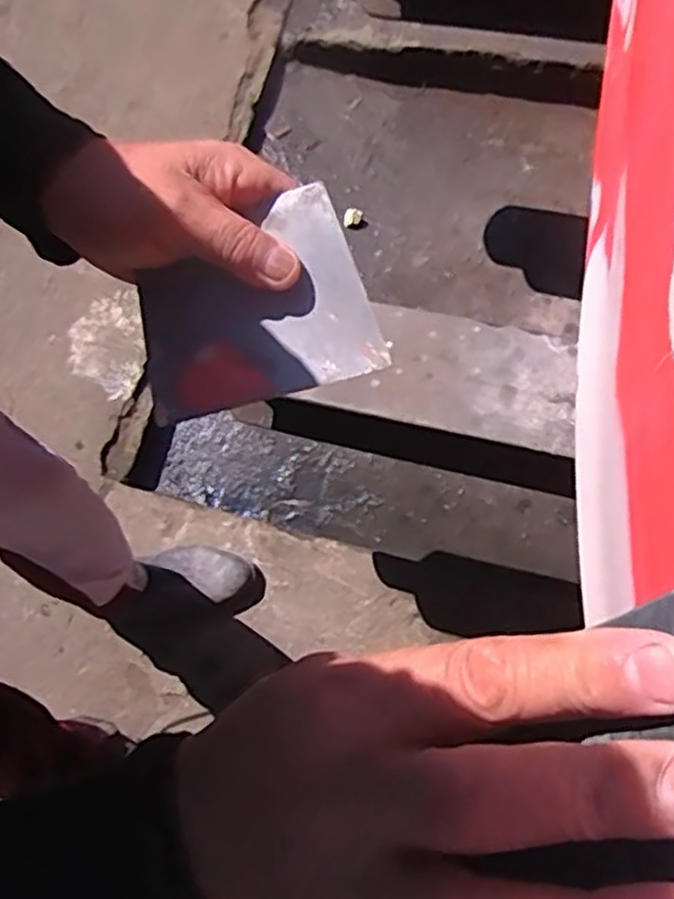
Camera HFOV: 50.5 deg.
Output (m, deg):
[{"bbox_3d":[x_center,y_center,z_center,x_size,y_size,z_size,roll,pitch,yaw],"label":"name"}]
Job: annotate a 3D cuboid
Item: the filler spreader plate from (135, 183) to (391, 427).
[{"bbox_3d":[-0.042,-0.063,0.337,0.114,0.004,0.082,-16,93,17],"label":"filler spreader plate"}]

